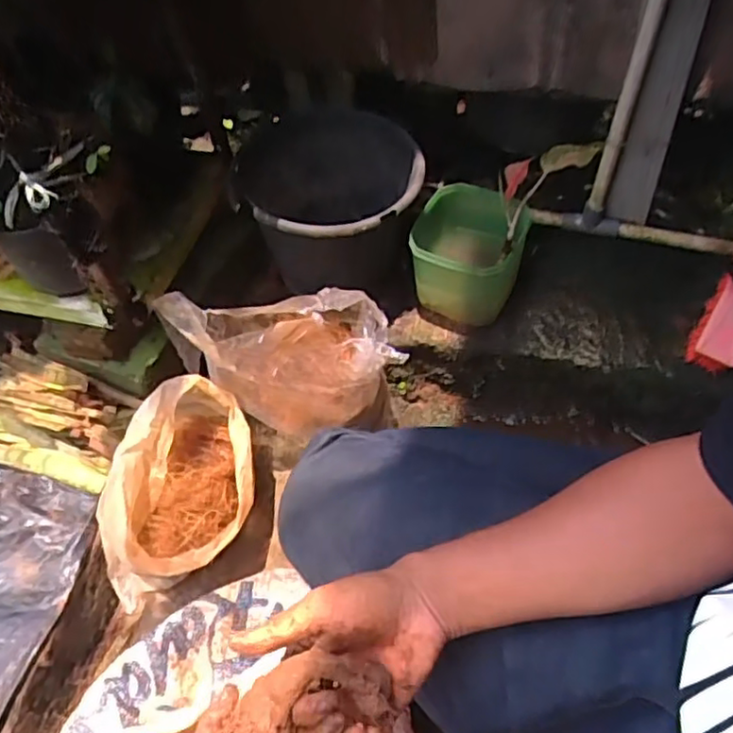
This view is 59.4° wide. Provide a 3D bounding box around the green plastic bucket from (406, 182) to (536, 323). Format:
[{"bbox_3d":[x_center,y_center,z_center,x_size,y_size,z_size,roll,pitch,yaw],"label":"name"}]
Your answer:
[{"bbox_3d":[0.162,-0.167,1.021,0.159,0.168,0.159,-4,54,5],"label":"green plastic bucket"}]

